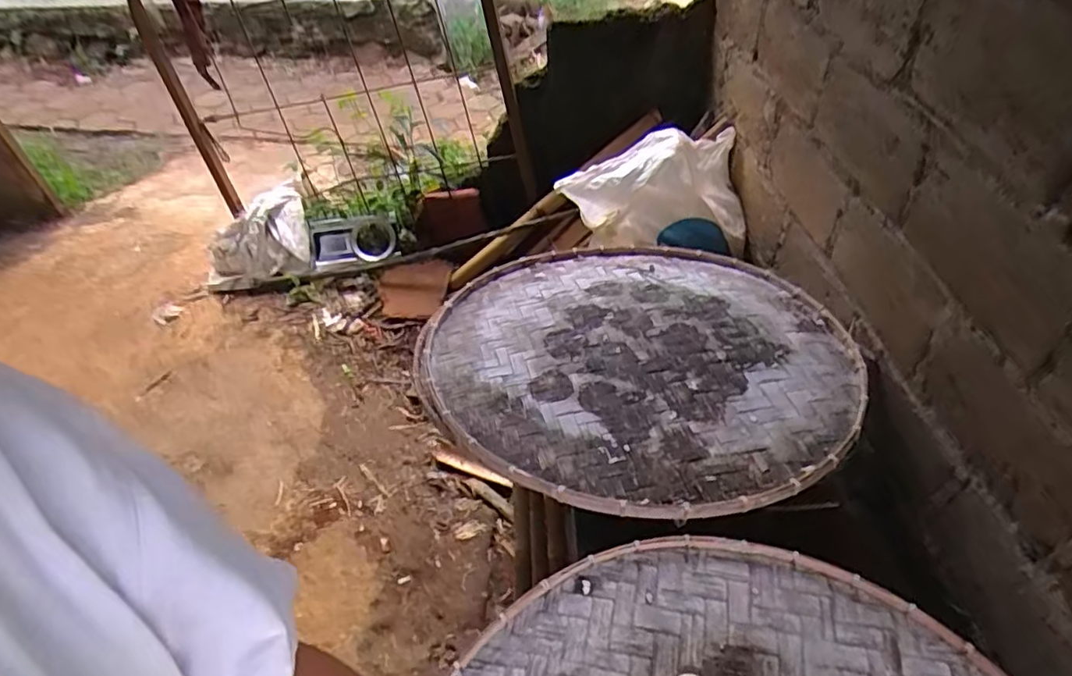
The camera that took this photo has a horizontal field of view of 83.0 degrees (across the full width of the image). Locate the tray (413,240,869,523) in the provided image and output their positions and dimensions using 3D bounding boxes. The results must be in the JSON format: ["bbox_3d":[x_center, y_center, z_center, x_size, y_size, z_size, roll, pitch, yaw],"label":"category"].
[{"bbox_3d":[0.172,0.001,1.072,0.703,0.036,0.730,-1,37,1],"label":"tray"}]

